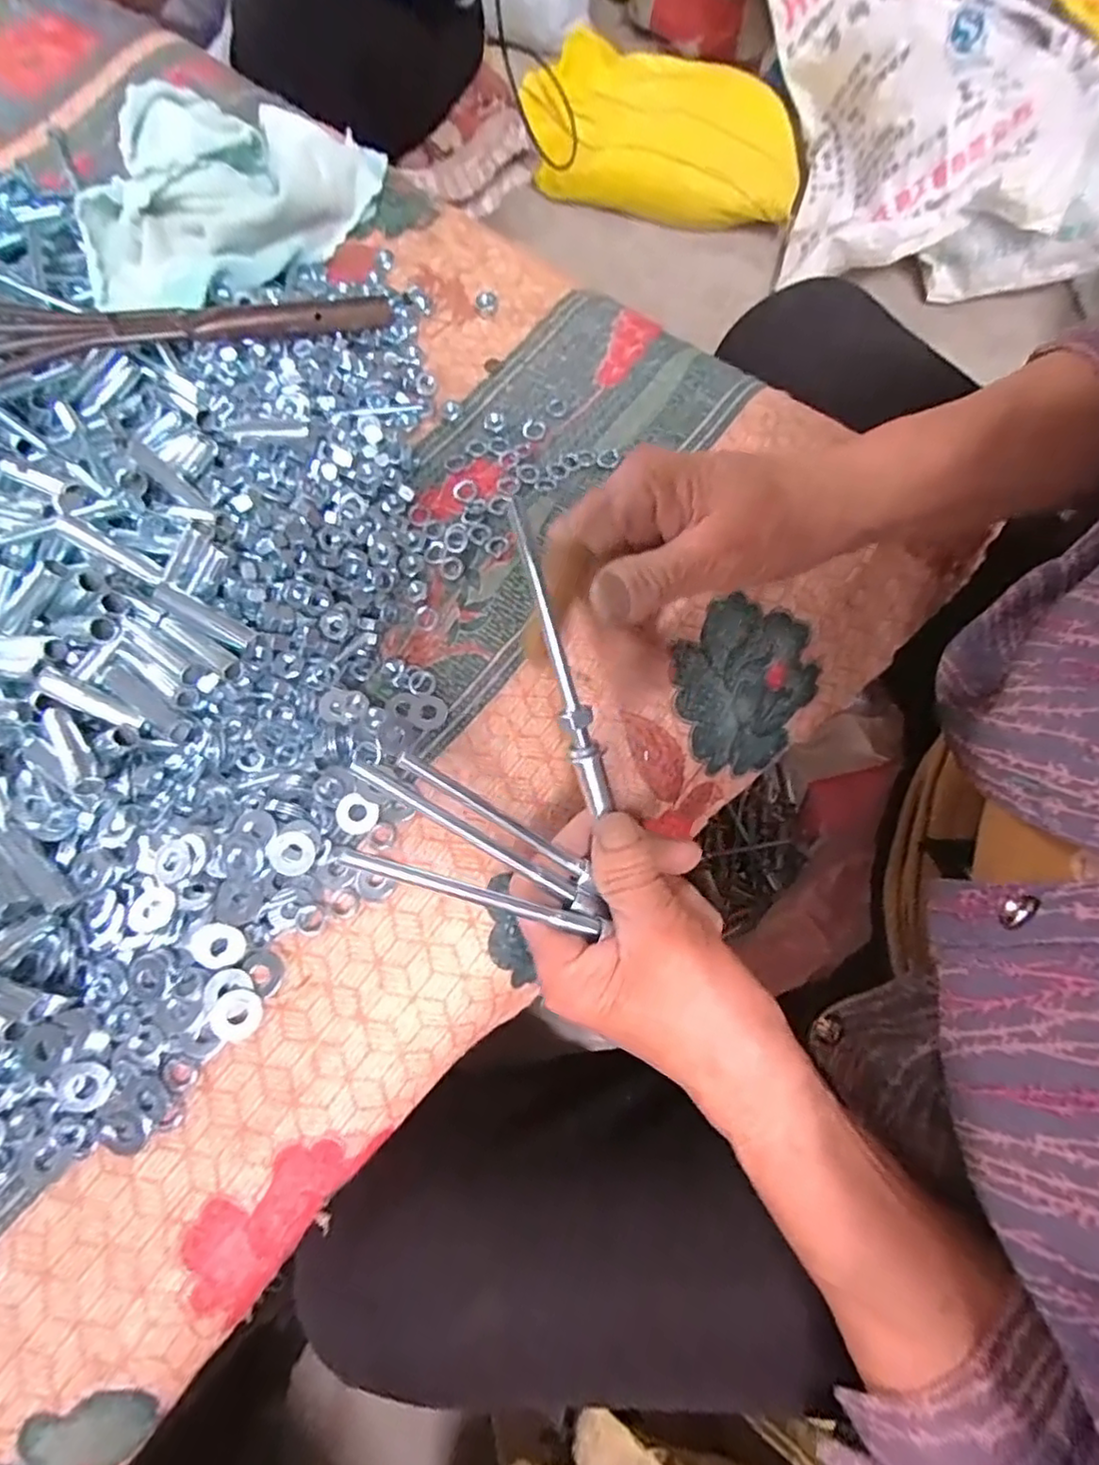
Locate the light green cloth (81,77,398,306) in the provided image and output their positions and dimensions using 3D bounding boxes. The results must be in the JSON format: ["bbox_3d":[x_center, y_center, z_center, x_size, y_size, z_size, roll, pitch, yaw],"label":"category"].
[{"bbox_3d":[-0.189,-0.325,0.380,0.195,0.069,0.106,-25,72,-9],"label":"light green cloth"}]

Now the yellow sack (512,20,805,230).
[{"bbox_3d":[0.202,-1.066,1.143,0.474,0.171,0.222,9,70,3],"label":"yellow sack"}]

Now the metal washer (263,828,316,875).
[{"bbox_3d":[-0.114,0.053,0.281,0.020,0.004,0.018,27,71,-15],"label":"metal washer"}]

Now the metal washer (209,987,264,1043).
[{"bbox_3d":[-0.128,0.116,0.260,0.019,0.005,0.018,0,70,0],"label":"metal washer"}]

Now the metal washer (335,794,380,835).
[{"bbox_3d":[-0.088,0.038,0.292,0.018,0.004,0.017,0,70,0],"label":"metal washer"}]

